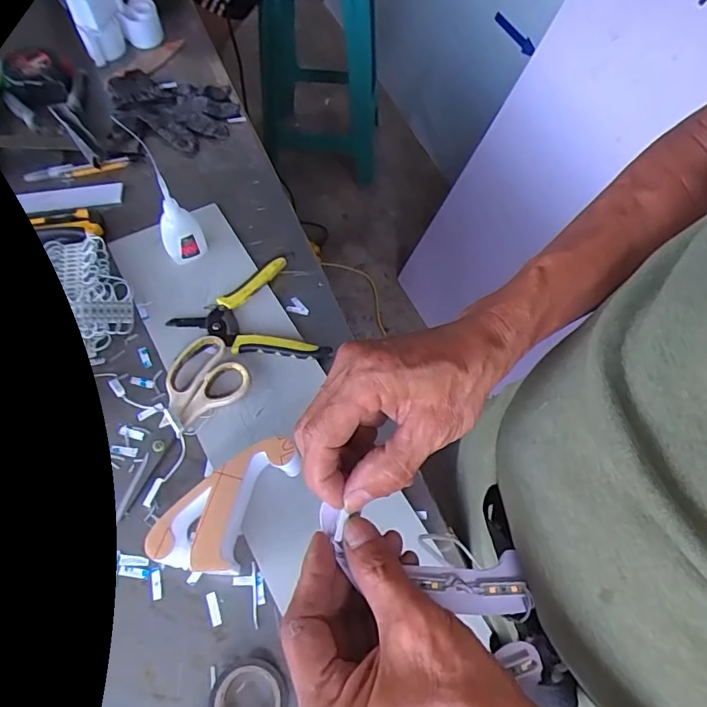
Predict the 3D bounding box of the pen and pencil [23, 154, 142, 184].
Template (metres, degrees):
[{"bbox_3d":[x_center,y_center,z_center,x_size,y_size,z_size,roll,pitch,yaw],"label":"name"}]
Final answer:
[{"bbox_3d":[-0.347,-0.236,0.641,0.139,0.016,0.024,-17,63,-10],"label":"pen and pencil"}]

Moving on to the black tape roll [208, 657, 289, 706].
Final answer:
[{"bbox_3d":[-0.077,0.261,0.372,0.054,0.020,0.056,0,61,-1],"label":"black tape roll"}]

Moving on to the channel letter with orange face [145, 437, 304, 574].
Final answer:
[{"bbox_3d":[-0.106,0.129,0.428,0.069,0.048,0.130,28,64,14],"label":"channel letter with orange face"}]

